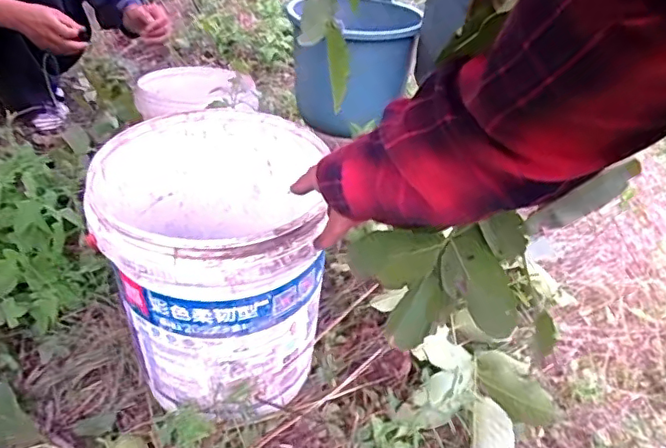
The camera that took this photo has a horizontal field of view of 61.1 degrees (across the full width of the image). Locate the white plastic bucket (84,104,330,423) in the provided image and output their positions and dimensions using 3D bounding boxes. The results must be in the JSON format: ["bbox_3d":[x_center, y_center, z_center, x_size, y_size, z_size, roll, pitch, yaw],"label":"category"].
[{"bbox_3d":[-0.167,0.060,0.791,0.279,0.328,0.299,3,35,-7],"label":"white plastic bucket"}]

